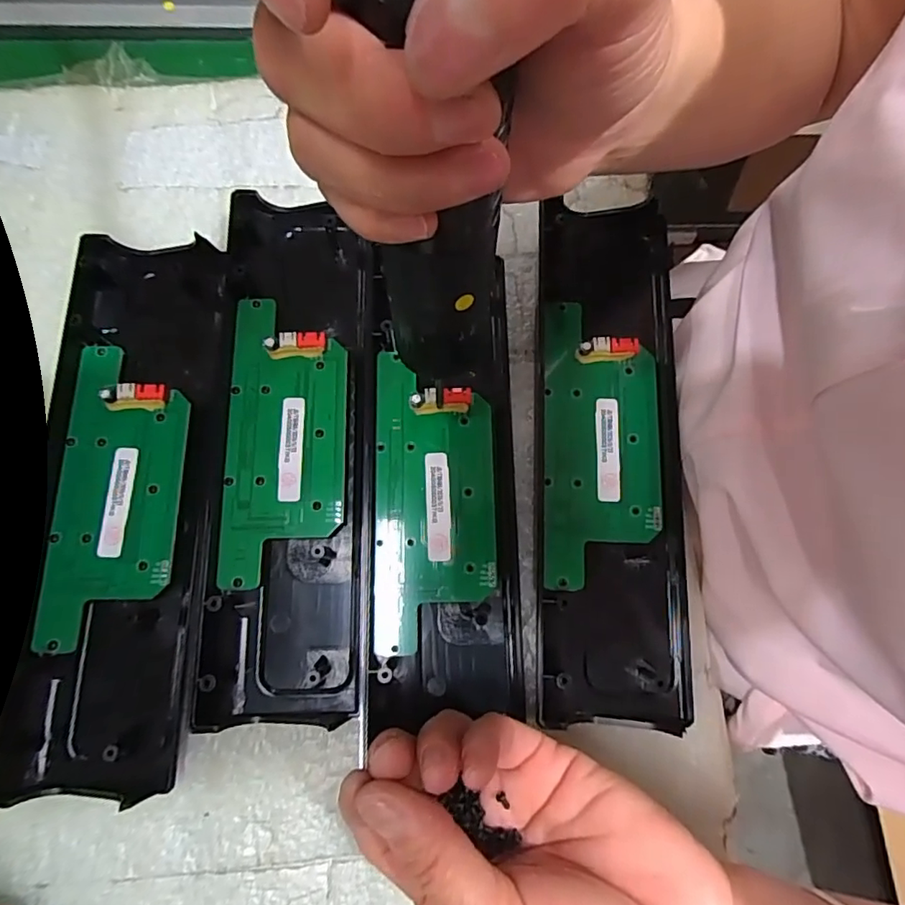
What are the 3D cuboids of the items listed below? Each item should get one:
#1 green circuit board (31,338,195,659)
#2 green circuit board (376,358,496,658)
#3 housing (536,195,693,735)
[{"bbox_3d":[-0.151,0.017,0.242,0.053,0.008,0.133,0,77,-2],"label":"green circuit board"},{"bbox_3d":[-0.008,0.021,0.247,0.054,0.011,0.128,-1,77,-2],"label":"green circuit board"},{"bbox_3d":[0.075,-0.005,0.254,0.070,0.017,0.241,2,77,1],"label":"housing"}]

